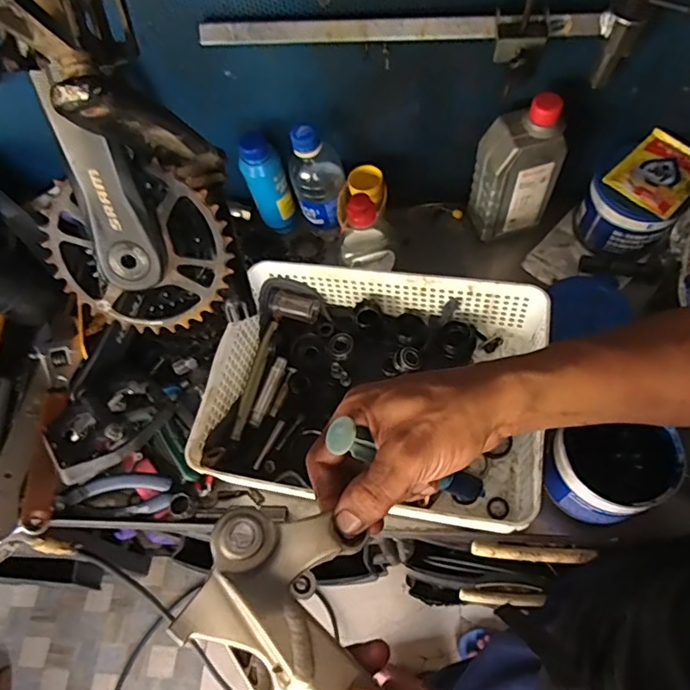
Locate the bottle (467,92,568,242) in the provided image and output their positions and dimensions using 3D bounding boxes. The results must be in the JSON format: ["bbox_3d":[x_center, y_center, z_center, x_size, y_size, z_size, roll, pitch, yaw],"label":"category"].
[{"bbox_3d":[0.194,-0.199,0.609,0.082,0.168,0.063,-20,63,-3],"label":"bottle"}]

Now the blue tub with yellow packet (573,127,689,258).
[{"bbox_3d":[0.340,-0.171,0.626,0.100,0.088,0.113,37,73,22],"label":"blue tub with yellow packet"}]

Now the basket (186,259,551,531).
[{"bbox_3d":[0.033,0.035,0.572,0.341,0.081,0.240,3,64,9],"label":"basket"}]

